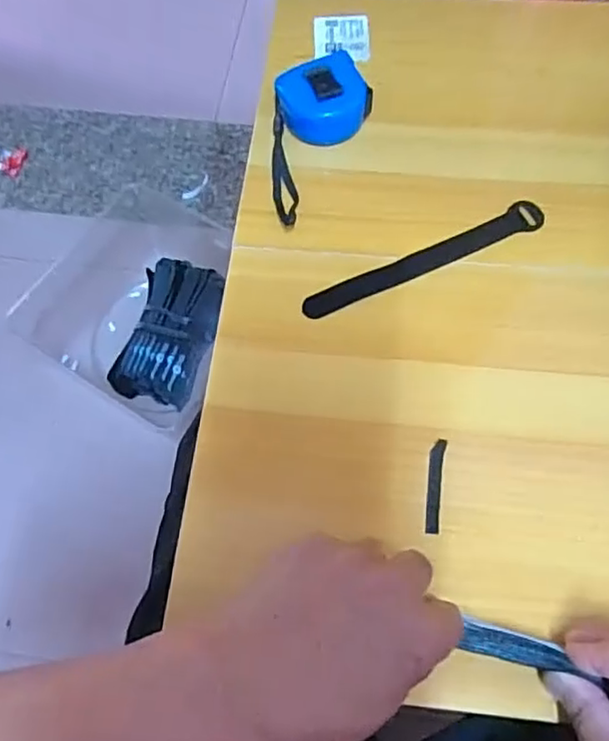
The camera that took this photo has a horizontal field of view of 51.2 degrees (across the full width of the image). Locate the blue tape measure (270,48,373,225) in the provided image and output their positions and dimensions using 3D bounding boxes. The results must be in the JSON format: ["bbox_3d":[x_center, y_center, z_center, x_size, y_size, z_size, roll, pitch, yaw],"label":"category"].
[{"bbox_3d":[0.012,-0.187,0.508,0.079,0.042,0.151,2,66,4],"label":"blue tape measure"}]

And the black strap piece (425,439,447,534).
[{"bbox_3d":[0.083,0.073,0.402,0.010,0.004,0.060,8,66,6],"label":"black strap piece"}]

